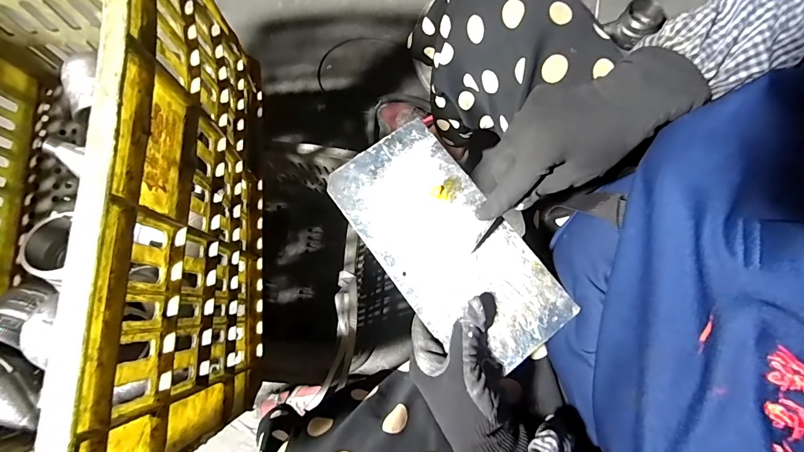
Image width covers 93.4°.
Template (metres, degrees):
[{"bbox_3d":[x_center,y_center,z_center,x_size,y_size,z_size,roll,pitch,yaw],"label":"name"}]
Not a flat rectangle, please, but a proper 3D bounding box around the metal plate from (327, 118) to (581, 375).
[{"bbox_3d":[0.040,0.016,0.350,0.118,0.004,0.234,-36,78,-11],"label":"metal plate"}]

